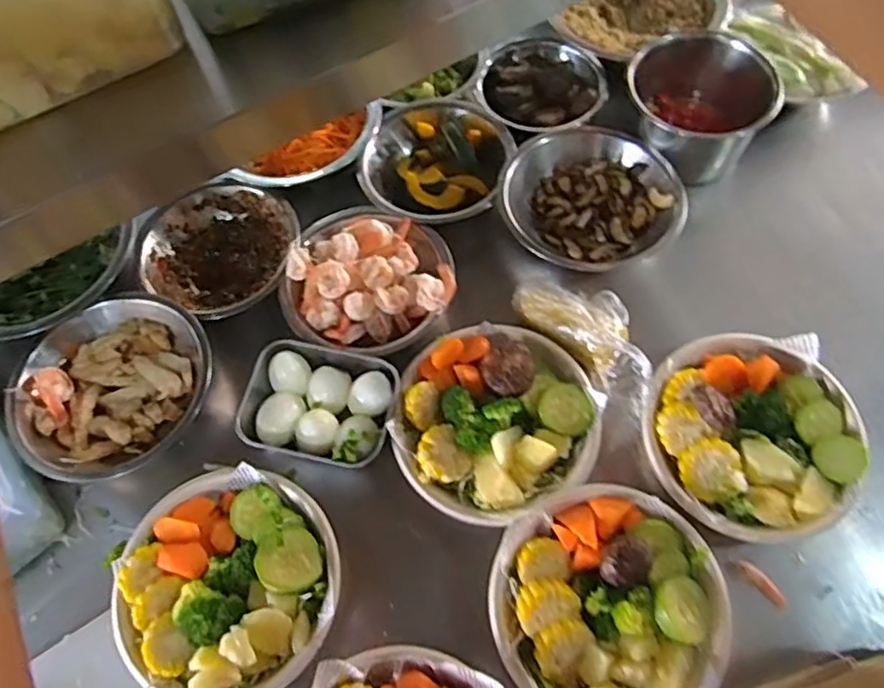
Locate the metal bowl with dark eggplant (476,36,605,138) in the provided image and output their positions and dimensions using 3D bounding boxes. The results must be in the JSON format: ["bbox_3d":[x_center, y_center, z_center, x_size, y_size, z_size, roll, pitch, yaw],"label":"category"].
[{"bbox_3d":[0.118,-0.300,0.766,0.147,0.042,0.124,-21,66,-7],"label":"metal bowl with dark eggplant"}]

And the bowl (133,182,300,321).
[{"bbox_3d":[-0.235,-0.097,0.696,0.165,0.050,0.147,-30,67,-11],"label":"bowl"}]

